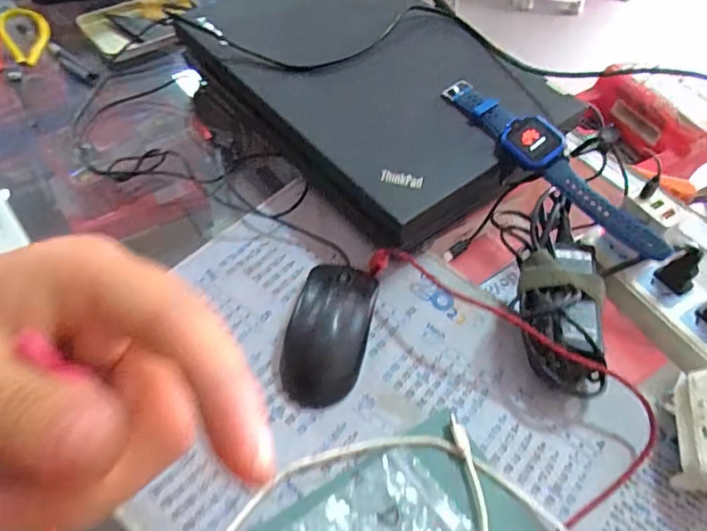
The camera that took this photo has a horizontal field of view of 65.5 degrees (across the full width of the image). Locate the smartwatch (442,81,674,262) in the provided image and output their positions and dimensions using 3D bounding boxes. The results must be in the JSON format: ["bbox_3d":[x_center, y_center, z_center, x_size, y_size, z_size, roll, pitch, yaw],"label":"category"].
[{"bbox_3d":[0.151,-0.083,0.431,0.035,0.029,0.220,-30,61,-24],"label":"smartwatch"}]

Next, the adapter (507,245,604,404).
[{"bbox_3d":[0.147,0.032,0.400,0.066,0.042,0.117,10,53,2],"label":"adapter"}]

